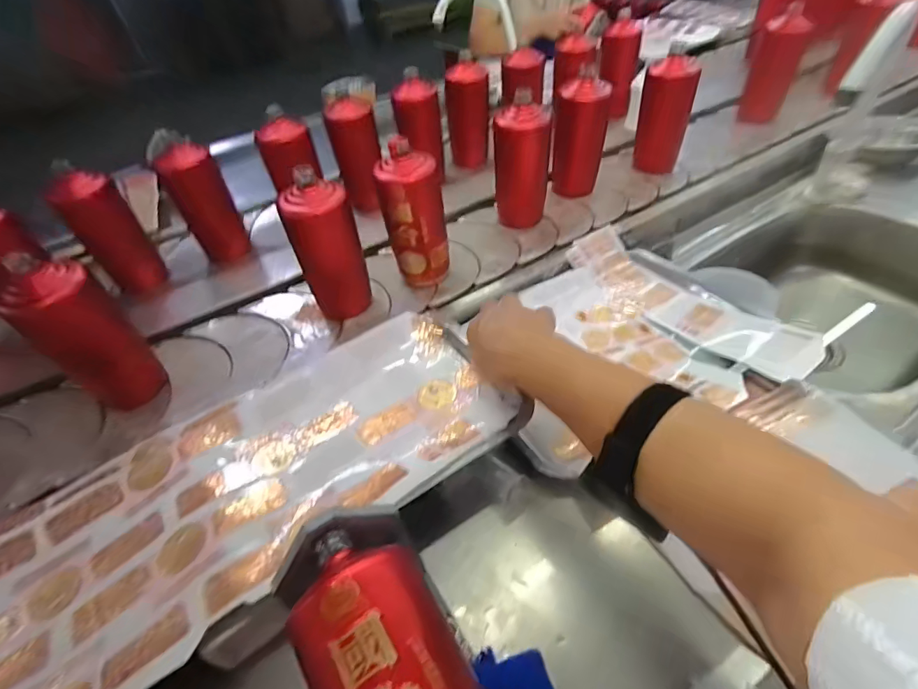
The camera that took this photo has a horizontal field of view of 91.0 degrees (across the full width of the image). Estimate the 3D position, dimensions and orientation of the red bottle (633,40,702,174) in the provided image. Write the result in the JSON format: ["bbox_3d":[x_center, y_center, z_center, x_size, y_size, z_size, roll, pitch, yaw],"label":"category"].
[{"bbox_3d":[0.360,-0.402,0.794,0.081,0.167,0.077,13,49,19],"label":"red bottle"}]

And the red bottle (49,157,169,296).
[{"bbox_3d":[-0.521,-0.163,0.681,0.083,0.178,0.096,-36,52,-25],"label":"red bottle"}]

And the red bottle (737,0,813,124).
[{"bbox_3d":[0.625,-0.547,0.897,0.078,0.177,0.066,17,50,23],"label":"red bottle"}]

